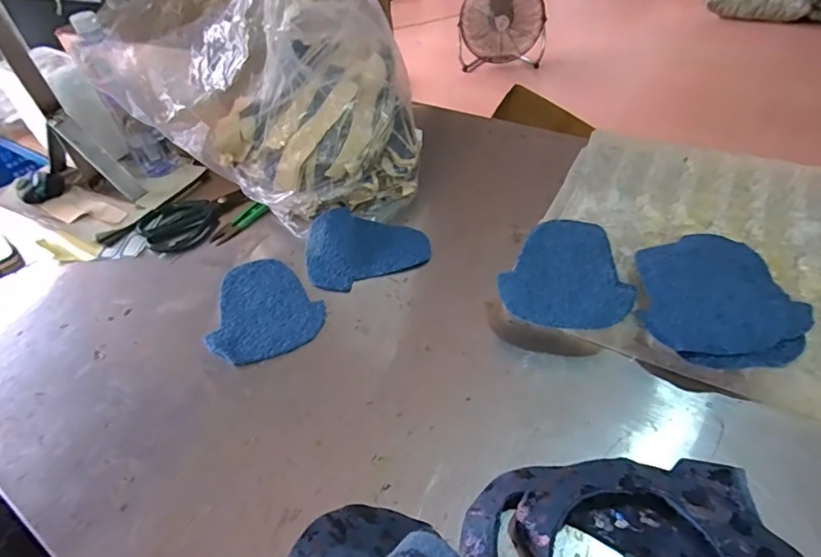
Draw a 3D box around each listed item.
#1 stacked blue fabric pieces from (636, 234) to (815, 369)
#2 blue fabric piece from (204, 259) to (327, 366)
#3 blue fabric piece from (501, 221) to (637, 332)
[{"bbox_3d":[0.297,0.013,0.486,0.138,0.012,0.170,0,45,8],"label":"stacked blue fabric pieces"},{"bbox_3d":[-0.178,0.035,0.568,0.121,0.006,0.154,-32,50,-26],"label":"blue fabric piece"},{"bbox_3d":[0.158,-0.012,0.524,0.122,0.009,0.158,0,45,8],"label":"blue fabric piece"}]

